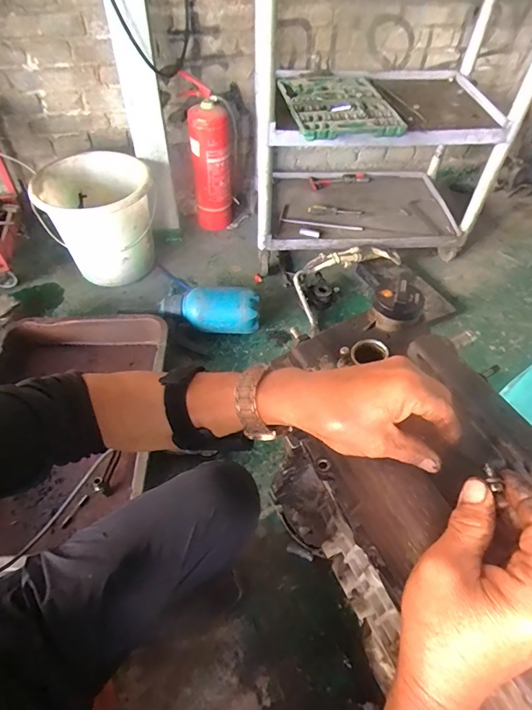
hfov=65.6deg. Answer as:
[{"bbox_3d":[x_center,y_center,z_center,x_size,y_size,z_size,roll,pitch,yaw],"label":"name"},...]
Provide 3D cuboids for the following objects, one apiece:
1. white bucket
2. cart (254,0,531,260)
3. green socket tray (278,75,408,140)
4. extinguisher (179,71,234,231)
[{"bbox_3d":[-0.509,-0.420,1.313,0.303,0.333,0.303,1,49,-1],"label":"white bucket"},{"bbox_3d":[0.303,-0.754,1.218,0.699,0.769,0.587,-7,50,-3],"label":"cart"},{"bbox_3d":[0.196,-0.710,1.167,0.284,0.031,0.391,-7,50,-8],"label":"green socket tray"},{"bbox_3d":[-0.196,-0.673,1.464,0.141,0.472,0.129,-5,50,-6],"label":"extinguisher"}]

